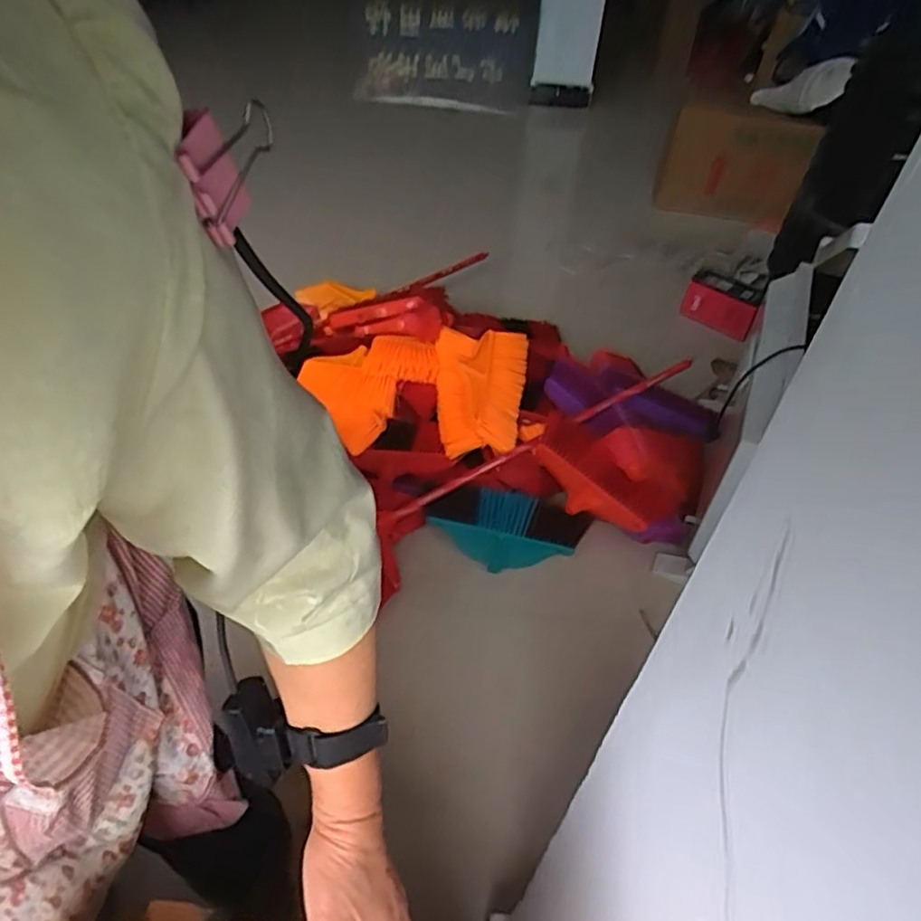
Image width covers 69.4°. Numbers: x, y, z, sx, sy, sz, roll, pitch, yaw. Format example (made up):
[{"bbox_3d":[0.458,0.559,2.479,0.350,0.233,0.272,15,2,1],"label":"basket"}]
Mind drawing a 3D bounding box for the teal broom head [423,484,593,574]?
[{"bbox_3d":[0.104,0.164,1.564,0.356,0.050,0.186,14,67,7],"label":"teal broom head"}]

